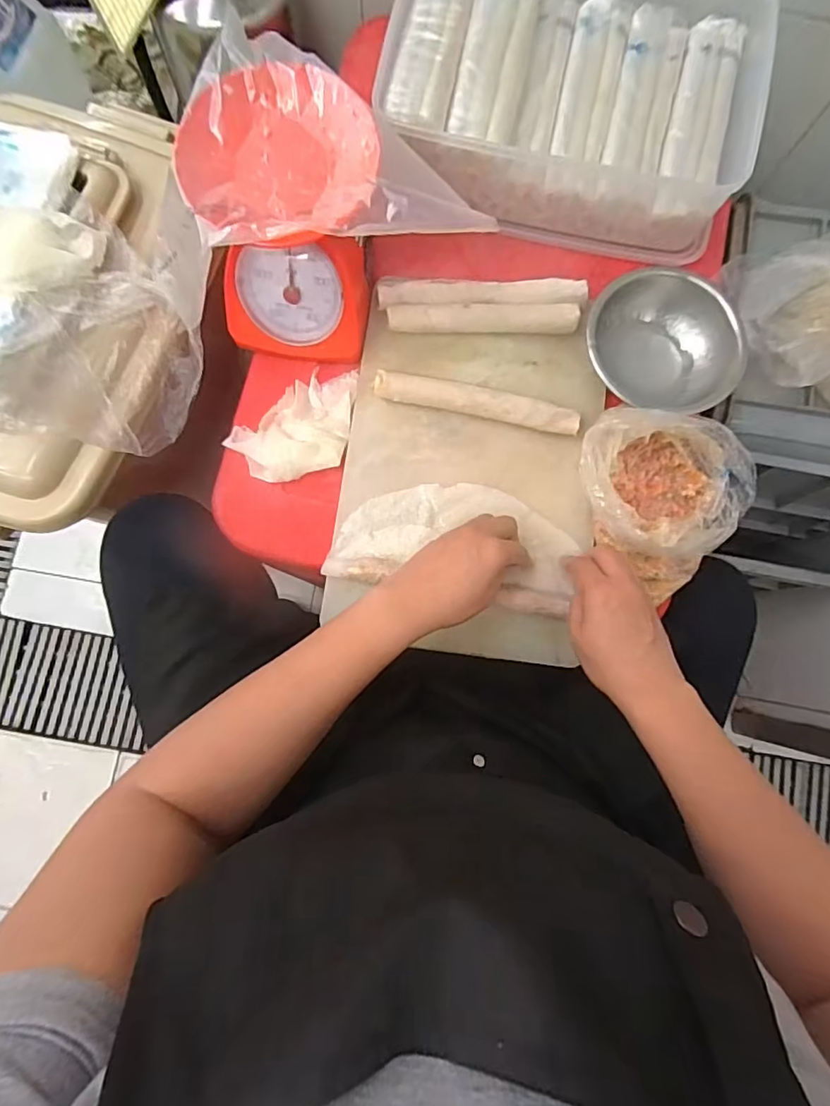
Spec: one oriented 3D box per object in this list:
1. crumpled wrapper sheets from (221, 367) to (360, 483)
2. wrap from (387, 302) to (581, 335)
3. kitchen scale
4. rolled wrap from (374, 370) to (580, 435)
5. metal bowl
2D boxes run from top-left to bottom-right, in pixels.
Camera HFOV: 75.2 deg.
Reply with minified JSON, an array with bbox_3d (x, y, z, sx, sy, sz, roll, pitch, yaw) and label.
[{"bbox_3d":[-0.112,-0.131,0.559,0.145,0.014,0.095,-40,85,-7],"label":"crumpled wrapper sheets"},{"bbox_3d":[0.072,-0.246,0.569,0.195,0.024,0.029,-1,82,-2],"label":"wrap"},{"bbox_3d":[-0.116,-0.311,0.514,0.155,0.151,0.176,4,81,-1],"label":"kitchen scale"},{"bbox_3d":[0.063,-0.155,0.555,0.207,0.022,0.027,12,81,0],"label":"rolled wrap"},{"bbox_3d":[0.250,-0.206,0.547,0.152,0.057,0.153,0,82,-1],"label":"metal bowl"}]

